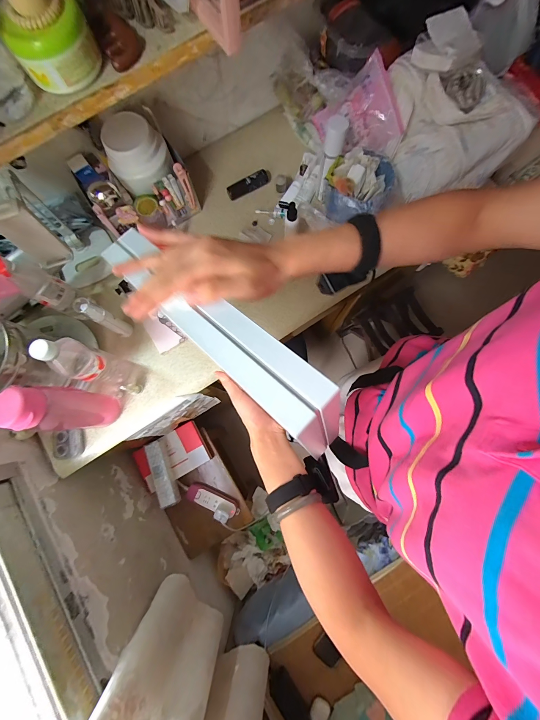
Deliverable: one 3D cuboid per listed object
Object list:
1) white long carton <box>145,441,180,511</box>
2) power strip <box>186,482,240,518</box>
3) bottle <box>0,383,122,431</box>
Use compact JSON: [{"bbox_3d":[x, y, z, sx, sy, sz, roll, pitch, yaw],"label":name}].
[{"bbox_3d":[-0.330,0.351,0.872,0.051,0.065,0.190,-21,79,-4],"label":"white long carton"},{"bbox_3d":[-0.186,0.454,0.926,0.185,0.054,0.057,18,79,3],"label":"power strip"},{"bbox_3d":[-0.357,0.086,0.513,0.055,0.245,0.064,20,79,4],"label":"bottle"}]

